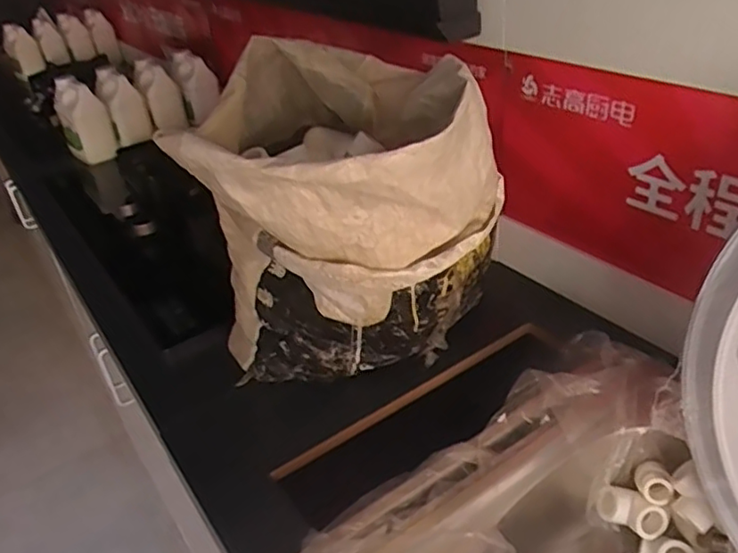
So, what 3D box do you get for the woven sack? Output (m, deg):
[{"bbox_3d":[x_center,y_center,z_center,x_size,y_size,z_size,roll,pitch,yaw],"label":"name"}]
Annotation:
[{"bbox_3d":[-0.029,-0.039,0.642,0.305,0.321,0.245,3,34,14],"label":"woven sack"}]

